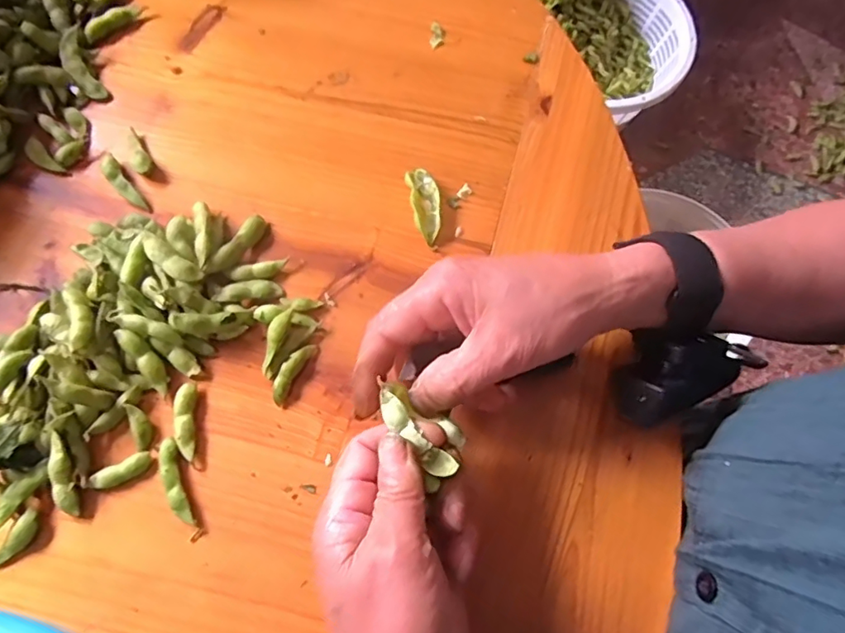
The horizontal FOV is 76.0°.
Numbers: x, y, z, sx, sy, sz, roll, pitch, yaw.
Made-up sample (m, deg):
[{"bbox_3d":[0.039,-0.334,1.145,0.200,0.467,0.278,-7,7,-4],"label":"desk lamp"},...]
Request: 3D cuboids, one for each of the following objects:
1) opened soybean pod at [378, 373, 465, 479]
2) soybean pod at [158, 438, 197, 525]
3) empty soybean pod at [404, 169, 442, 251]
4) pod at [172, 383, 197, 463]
[{"bbox_3d":[-0.001,0.053,0.264,0.024,0.016,0.053,-42,76,-15],"label":"opened soybean pod"},{"bbox_3d":[-0.135,0.091,0.295,0.012,0.008,0.047,-19,71,-7],"label":"soybean pod"},{"bbox_3d":[0.003,-0.073,0.354,0.019,0.012,0.057,-12,70,-5],"label":"empty soybean pod"},{"bbox_3d":[-0.134,0.059,0.306,0.011,0.008,0.042,-6,70,-3],"label":"pod"}]

